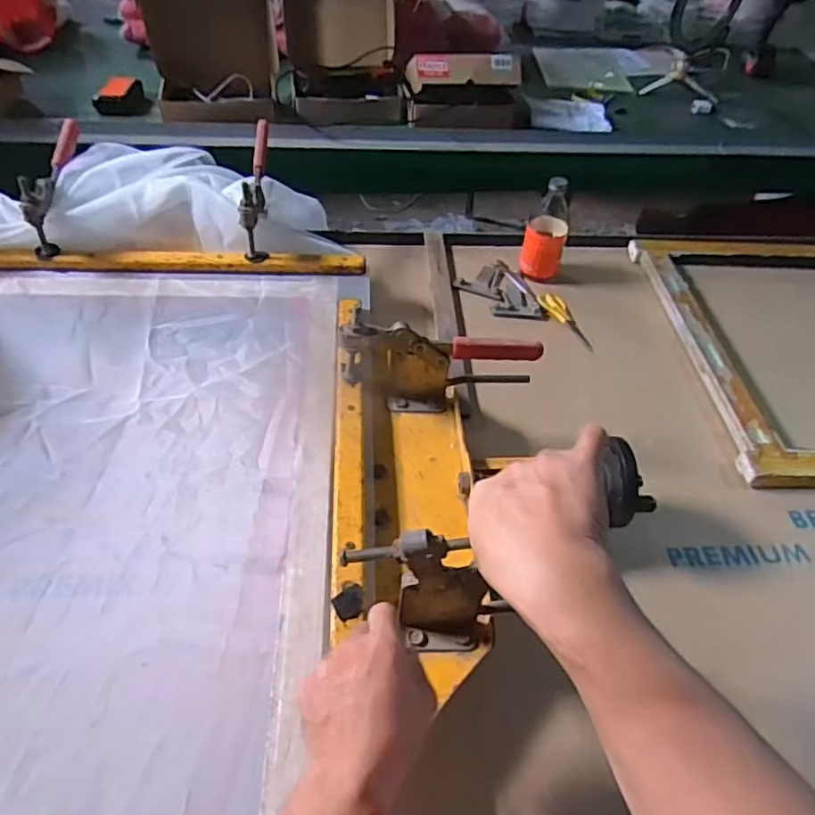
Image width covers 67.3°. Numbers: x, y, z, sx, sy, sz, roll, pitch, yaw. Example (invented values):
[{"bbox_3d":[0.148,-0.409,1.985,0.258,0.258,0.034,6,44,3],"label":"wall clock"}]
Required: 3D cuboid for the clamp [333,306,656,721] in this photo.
[{"bbox_3d":[0.078,0.060,0.605,0.299,0.142,0.396,0,45,-5],"label":"clamp"}]

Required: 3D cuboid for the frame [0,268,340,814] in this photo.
[{"bbox_3d":[-0.345,0.084,0.623,0.531,0.029,0.745,1,45,-4],"label":"frame"}]

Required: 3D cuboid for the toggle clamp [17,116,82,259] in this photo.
[{"bbox_3d":[-0.522,-0.335,0.901,0.030,0.083,0.234,0,62,-5],"label":"toggle clamp"}]

